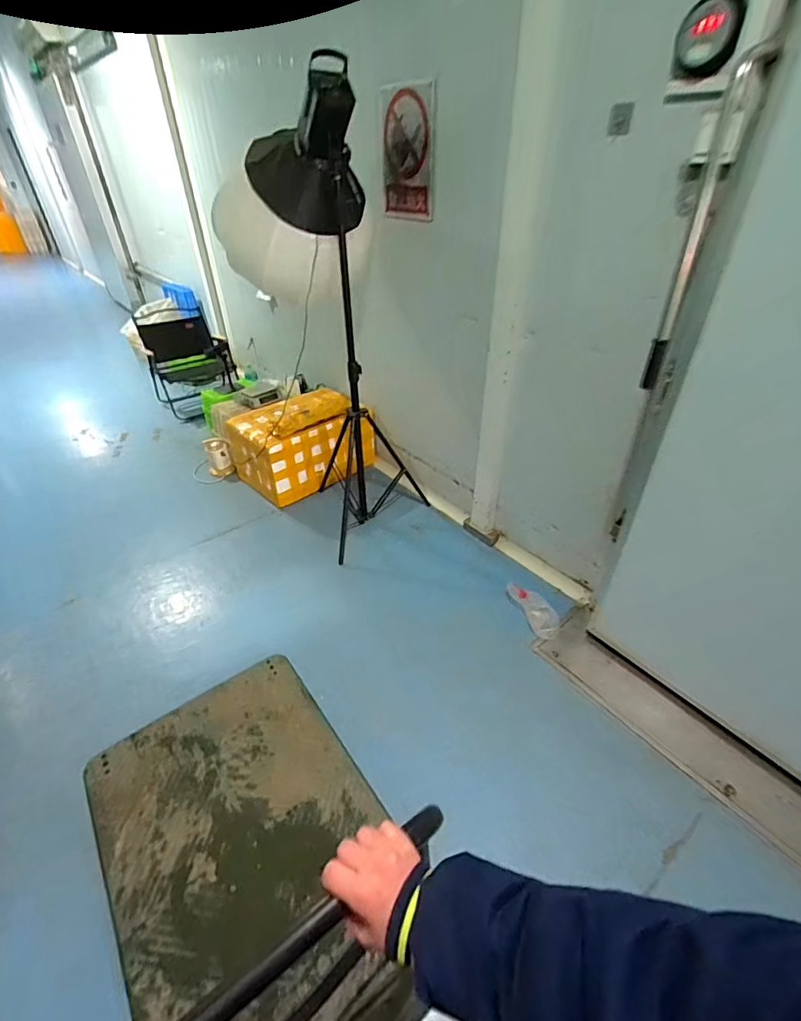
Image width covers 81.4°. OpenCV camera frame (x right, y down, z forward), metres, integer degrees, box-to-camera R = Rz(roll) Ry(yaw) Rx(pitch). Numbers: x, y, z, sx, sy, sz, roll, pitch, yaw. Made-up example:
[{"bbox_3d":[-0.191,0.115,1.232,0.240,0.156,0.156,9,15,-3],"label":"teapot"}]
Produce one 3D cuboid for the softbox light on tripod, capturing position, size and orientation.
[{"bbox_3d":[-0.264,-0.674,1.834,0.496,1.620,0.616,-28,47,-33],"label":"softbox light on tripod"}]

